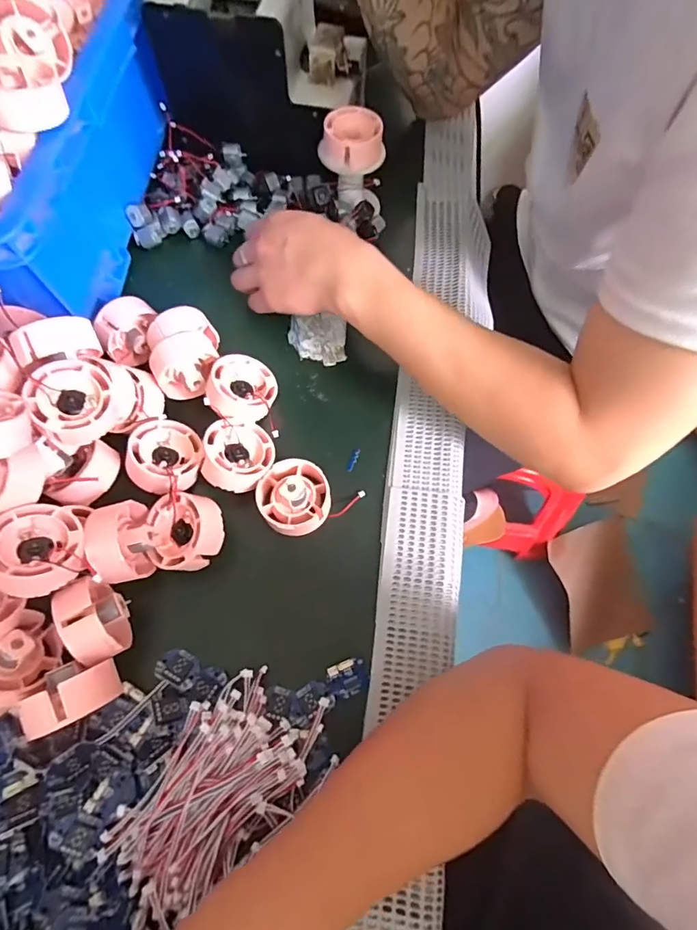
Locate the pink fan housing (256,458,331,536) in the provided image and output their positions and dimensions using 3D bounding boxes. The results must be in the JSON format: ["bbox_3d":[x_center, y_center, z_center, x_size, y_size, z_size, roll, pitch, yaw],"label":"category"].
[{"bbox_3d":[-0.042,0.022,0.362,0.053,0.024,0.057,-1,66,3],"label":"pink fan housing"}]

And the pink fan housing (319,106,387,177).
[{"bbox_3d":[0.003,-0.304,0.450,0.051,0.035,0.048,-41,70,-14],"label":"pink fan housing"}]

